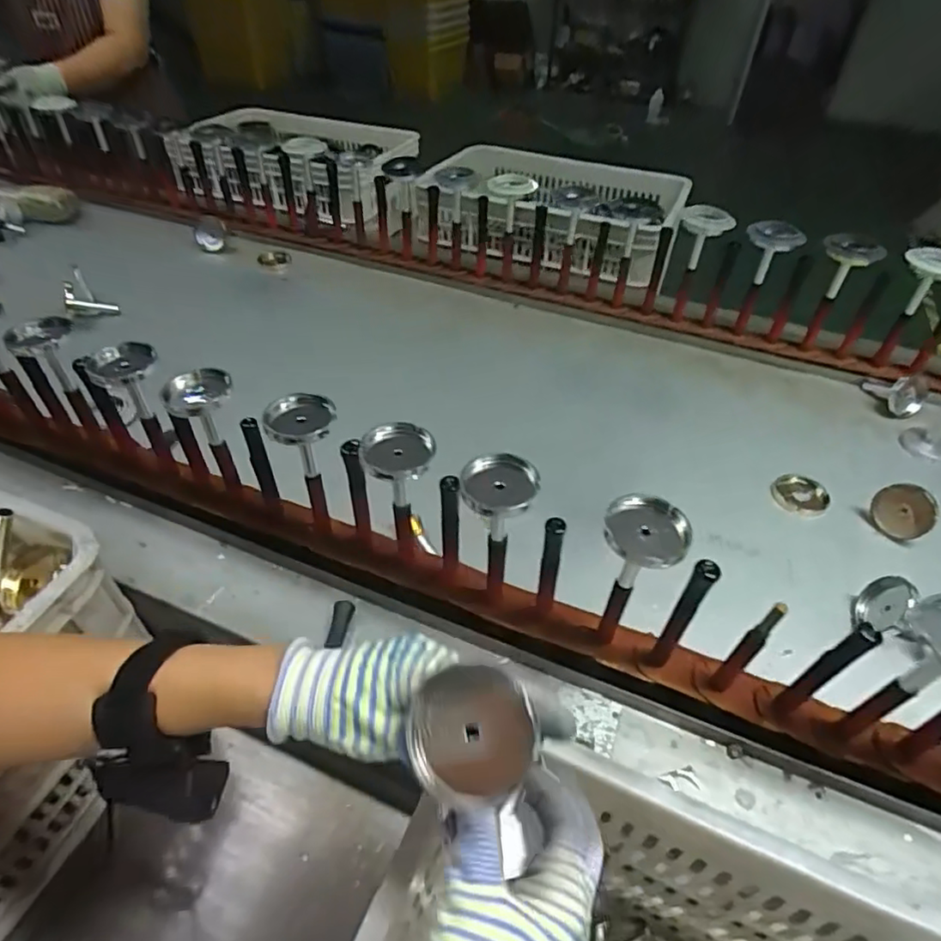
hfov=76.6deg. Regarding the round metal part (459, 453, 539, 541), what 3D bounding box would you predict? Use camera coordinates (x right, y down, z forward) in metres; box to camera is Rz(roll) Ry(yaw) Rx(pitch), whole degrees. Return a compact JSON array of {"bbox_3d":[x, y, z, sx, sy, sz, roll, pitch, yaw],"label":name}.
[{"bbox_3d":[0.023,0.032,0.519,0.062,0.072,0.066,2,44,-2],"label":"round metal part"}]

